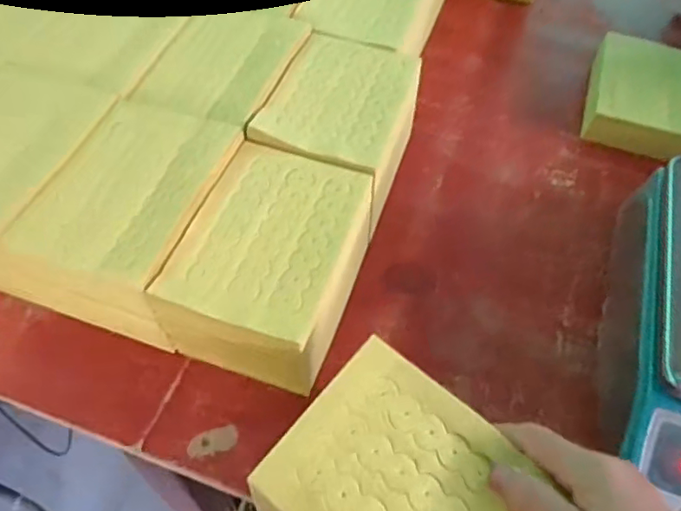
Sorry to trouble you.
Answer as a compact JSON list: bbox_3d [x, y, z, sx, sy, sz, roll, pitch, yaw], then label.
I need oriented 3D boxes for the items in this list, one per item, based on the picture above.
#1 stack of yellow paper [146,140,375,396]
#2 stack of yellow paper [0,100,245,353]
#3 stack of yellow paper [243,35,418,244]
[{"bbox_3d":[-0.052,0.011,0.456,0.117,0.096,0.166,19,56,9],"label":"stack of yellow paper"},{"bbox_3d":[-0.169,-0.028,0.476,0.127,0.107,0.167,18,56,9],"label":"stack of yellow paper"},{"bbox_3d":[0.001,-0.118,0.553,0.119,0.105,0.166,18,56,9],"label":"stack of yellow paper"}]

